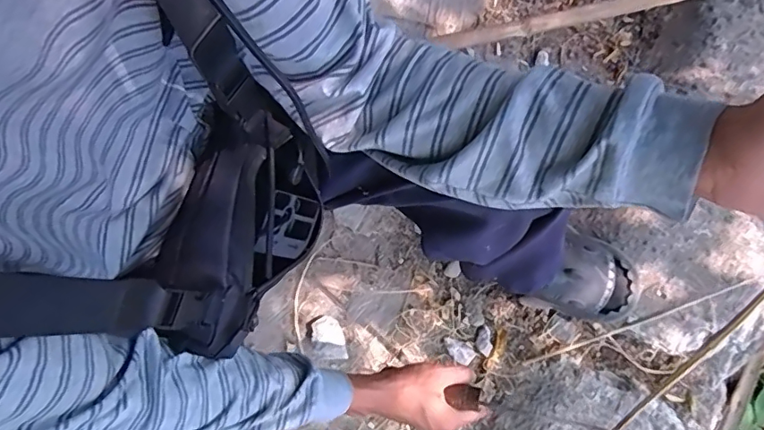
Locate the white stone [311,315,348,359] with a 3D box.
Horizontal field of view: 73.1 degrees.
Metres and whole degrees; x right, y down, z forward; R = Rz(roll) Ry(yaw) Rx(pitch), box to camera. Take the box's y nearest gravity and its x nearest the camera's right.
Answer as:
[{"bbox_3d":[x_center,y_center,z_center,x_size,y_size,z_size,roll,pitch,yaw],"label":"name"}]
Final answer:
[{"bbox_3d":[-0.091,0.212,0.886,0.050,0.055,0.075,-19,78,-1],"label":"white stone"}]

